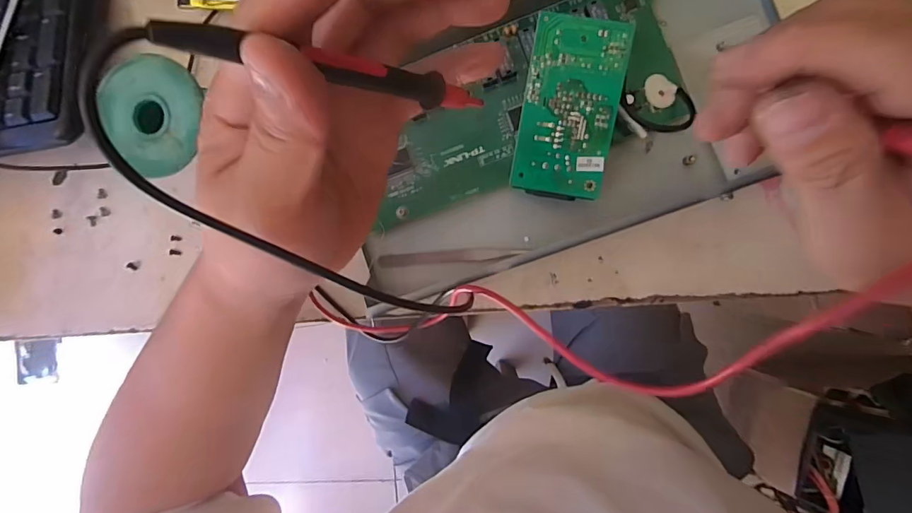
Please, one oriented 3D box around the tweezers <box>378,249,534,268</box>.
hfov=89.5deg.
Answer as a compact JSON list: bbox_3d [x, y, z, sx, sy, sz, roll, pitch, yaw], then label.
[{"bbox_3d":[-0.002,0.000,0.306,0.098,0.008,0.009,-4,89,7],"label":"tweezers"}]

